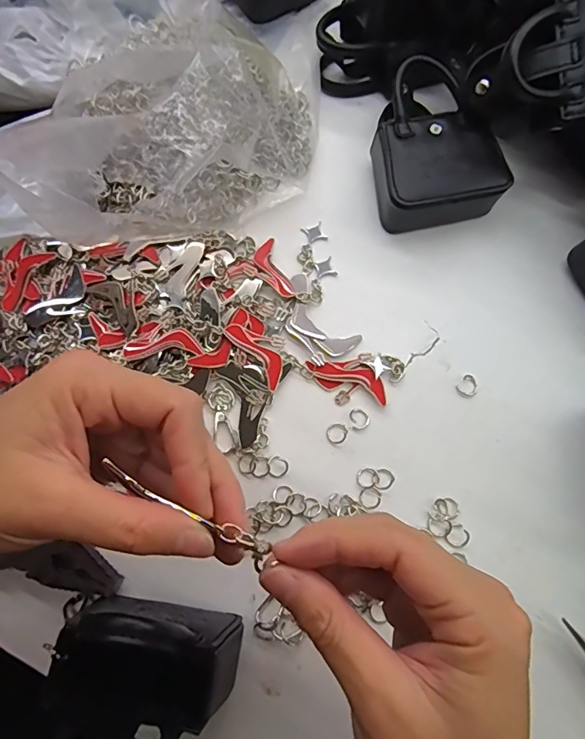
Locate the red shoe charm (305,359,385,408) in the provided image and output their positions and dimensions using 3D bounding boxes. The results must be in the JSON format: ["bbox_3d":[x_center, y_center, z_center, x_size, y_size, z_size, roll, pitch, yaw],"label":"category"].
[{"bbox_3d":[0.033,0.006,0.283,0.049,0.004,0.019,16,76,6],"label":"red shoe charm"}]

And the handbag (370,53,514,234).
[{"bbox_3d":[0.085,-0.148,0.302,0.083,0.036,0.105,-11,75,-2],"label":"handbag"}]

